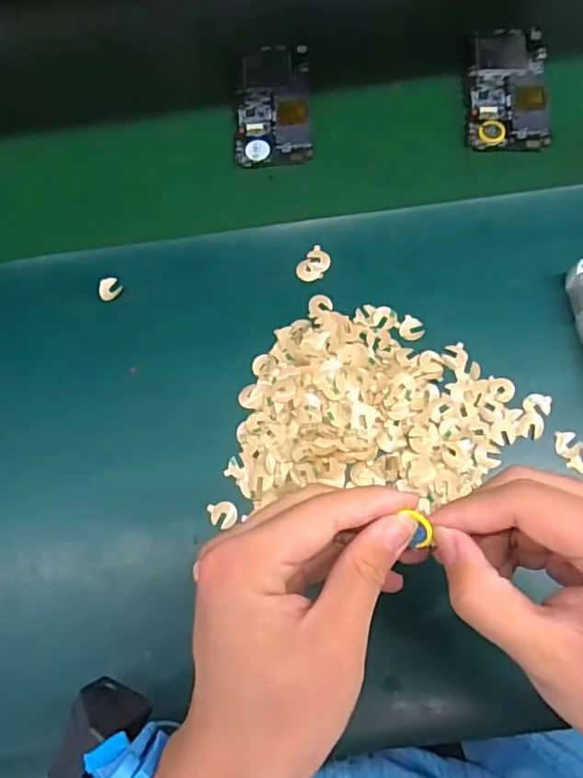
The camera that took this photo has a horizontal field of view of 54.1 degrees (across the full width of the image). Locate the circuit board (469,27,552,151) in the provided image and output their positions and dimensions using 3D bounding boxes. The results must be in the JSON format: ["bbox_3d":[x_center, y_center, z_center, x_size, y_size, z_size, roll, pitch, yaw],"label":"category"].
[{"bbox_3d":[0.180,-0.250,0.472,0.061,0.013,0.120,4,72,4],"label":"circuit board"}]

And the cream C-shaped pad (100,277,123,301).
[{"bbox_3d":[-0.137,-0.076,0.429,0.017,0.006,0.015,-32,74,-8],"label":"cream C-shaped pad"}]

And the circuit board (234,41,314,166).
[{"bbox_3d":[-0.016,-0.243,0.483,0.064,0.011,0.121,-2,72,1],"label":"circuit board"}]

